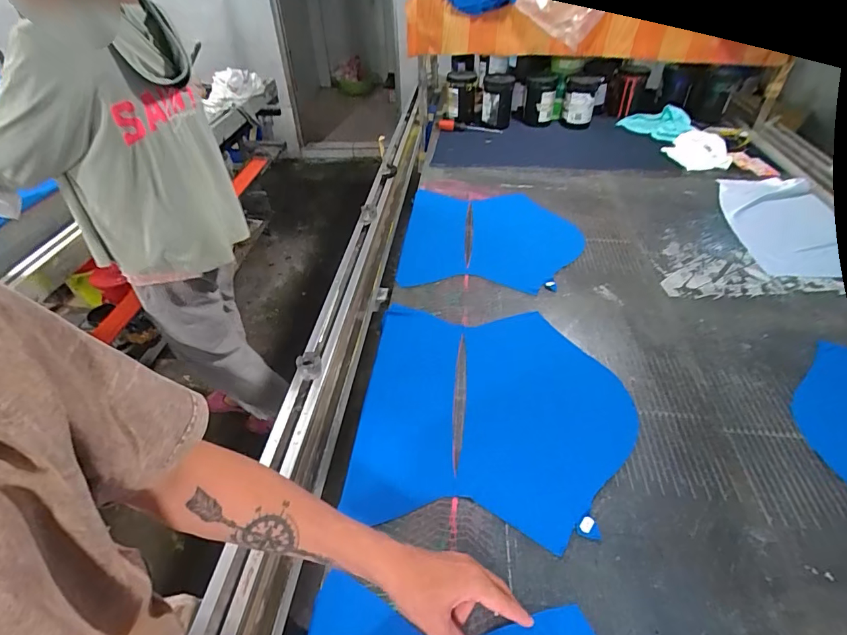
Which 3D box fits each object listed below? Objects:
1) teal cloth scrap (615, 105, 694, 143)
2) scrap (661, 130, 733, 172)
[{"bbox_3d":[0.705,-0.591,1.333,0.198,0.056,0.132,31,53,28],"label":"teal cloth scrap"},{"bbox_3d":[0.750,-0.463,1.220,0.128,0.056,0.171,-8,45,-6],"label":"scrap"}]

